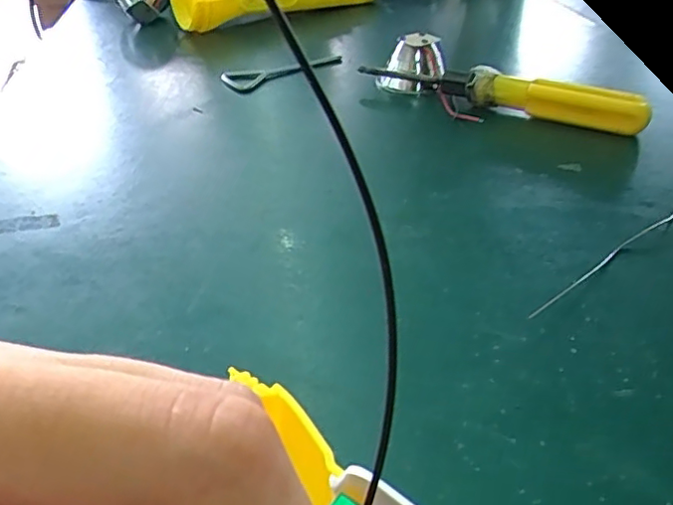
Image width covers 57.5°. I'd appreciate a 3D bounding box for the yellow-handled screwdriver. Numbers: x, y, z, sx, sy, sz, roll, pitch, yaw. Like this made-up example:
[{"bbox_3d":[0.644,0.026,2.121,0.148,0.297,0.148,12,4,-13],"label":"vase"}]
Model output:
[{"bbox_3d":[0.080,-0.086,0.320,0.150,0.021,0.020,16,35,27],"label":"yellow-handled screwdriver"}]

